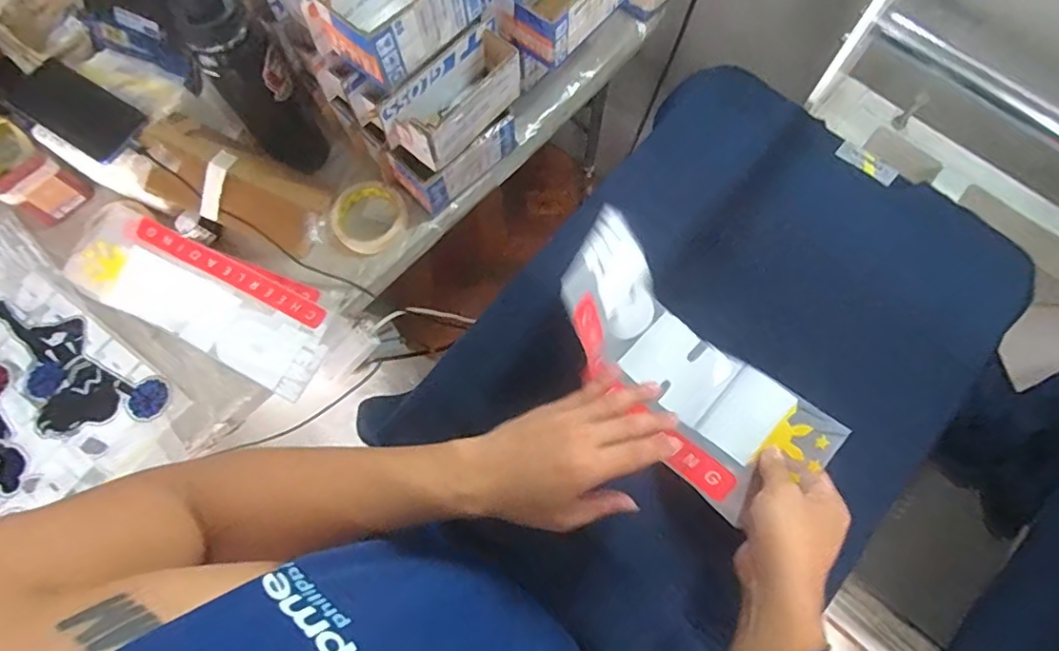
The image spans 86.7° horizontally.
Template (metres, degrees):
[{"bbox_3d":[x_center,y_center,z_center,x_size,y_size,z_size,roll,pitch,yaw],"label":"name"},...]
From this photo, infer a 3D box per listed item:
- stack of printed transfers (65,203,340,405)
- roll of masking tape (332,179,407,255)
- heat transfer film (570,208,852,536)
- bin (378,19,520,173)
[{"bbox_3d":[-0.415,-0.042,0.706,0.357,0.032,0.129,26,74,8],"label":"stack of printed transfers"},{"bbox_3d":[-0.212,-0.145,0.735,0.094,0.024,0.098,0,72,0],"label":"roll of masking tape"},{"bbox_3d":[0.126,0.036,0.506,0.114,0.107,0.263,-41,84,-12],"label":"heat transfer film"},{"bbox_3d":[-0.082,-0.270,0.663,0.075,0.073,0.185,43,77,13],"label":"bin"}]

